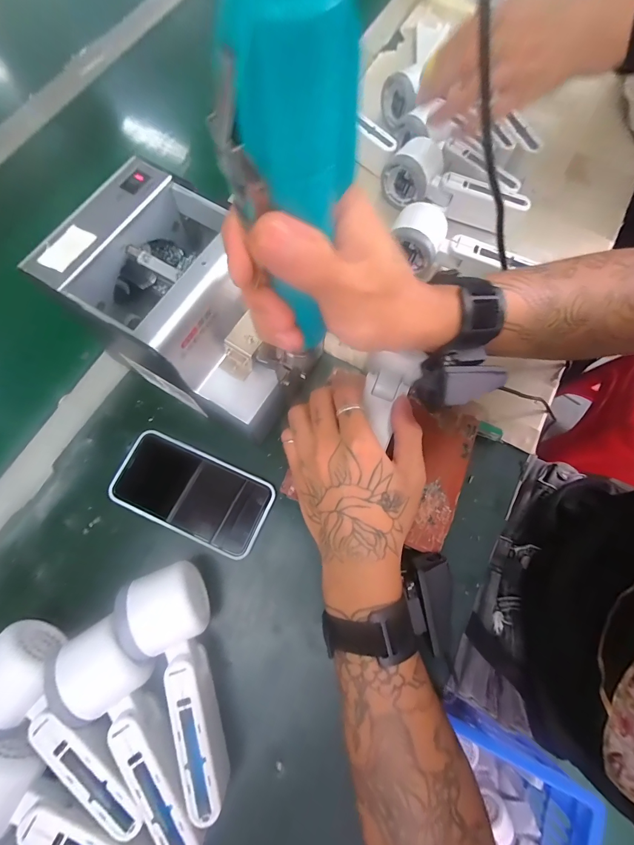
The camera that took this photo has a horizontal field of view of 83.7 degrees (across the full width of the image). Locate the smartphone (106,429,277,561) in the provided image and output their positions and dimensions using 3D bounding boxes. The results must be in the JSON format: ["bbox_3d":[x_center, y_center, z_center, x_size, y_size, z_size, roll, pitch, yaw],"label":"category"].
[{"bbox_3d":[-0.116,0.065,0.332,0.143,0.006,0.074,23,74,7],"label":"smartphone"}]

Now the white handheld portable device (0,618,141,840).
[{"bbox_3d":[-0.181,0.216,0.255,0.156,0.047,0.050,31,75,9],"label":"white handheld portable device"}]

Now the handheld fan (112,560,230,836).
[{"bbox_3d":[-0.099,0.193,0.268,0.055,0.054,0.161,-26,75,-8],"label":"handheld fan"}]

